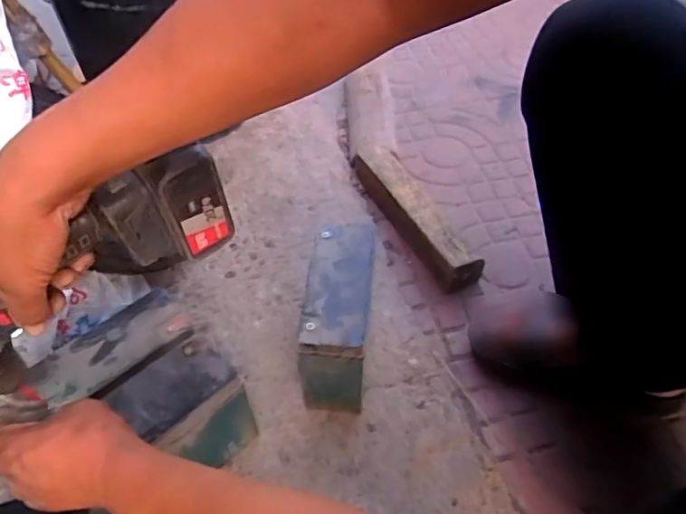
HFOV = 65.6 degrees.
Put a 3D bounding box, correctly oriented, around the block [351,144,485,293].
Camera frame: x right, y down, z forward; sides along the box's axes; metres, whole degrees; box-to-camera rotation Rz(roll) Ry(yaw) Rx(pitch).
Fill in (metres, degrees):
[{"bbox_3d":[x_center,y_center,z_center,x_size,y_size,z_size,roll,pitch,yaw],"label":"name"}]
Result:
[{"bbox_3d":[0.113,-0.083,0.918,0.067,0.069,0.341,-23,54,-14],"label":"block"}]

